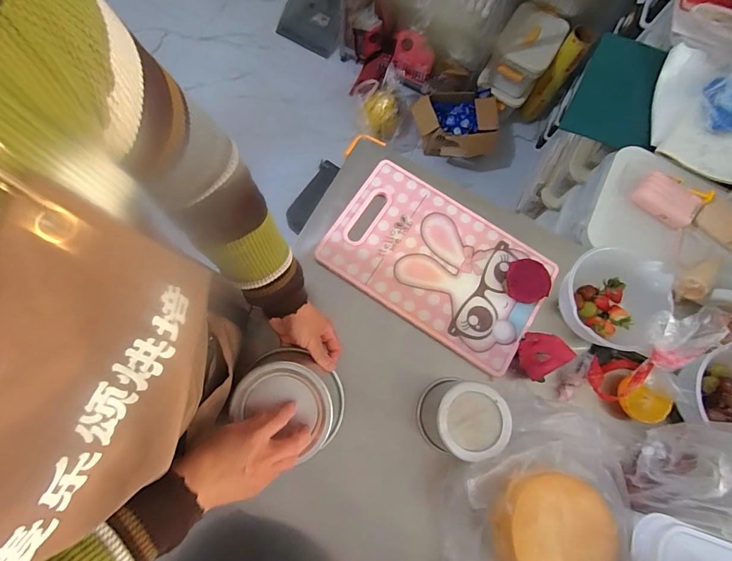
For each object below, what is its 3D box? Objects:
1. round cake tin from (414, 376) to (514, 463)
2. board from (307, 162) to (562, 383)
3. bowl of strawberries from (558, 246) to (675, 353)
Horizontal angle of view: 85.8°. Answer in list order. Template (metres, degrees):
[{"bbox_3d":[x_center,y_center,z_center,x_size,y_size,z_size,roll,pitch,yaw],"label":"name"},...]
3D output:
[{"bbox_3d":[0.136,0.199,0.570,0.101,0.120,0.101,1,75,-4],"label":"round cake tin"},{"bbox_3d":[0.118,-0.031,0.658,0.354,0.010,0.222,33,75,5],"label":"board"},{"bbox_3d":[0.379,0.024,0.612,0.141,0.082,0.156,40,76,7],"label":"bowl of strawberries"}]

